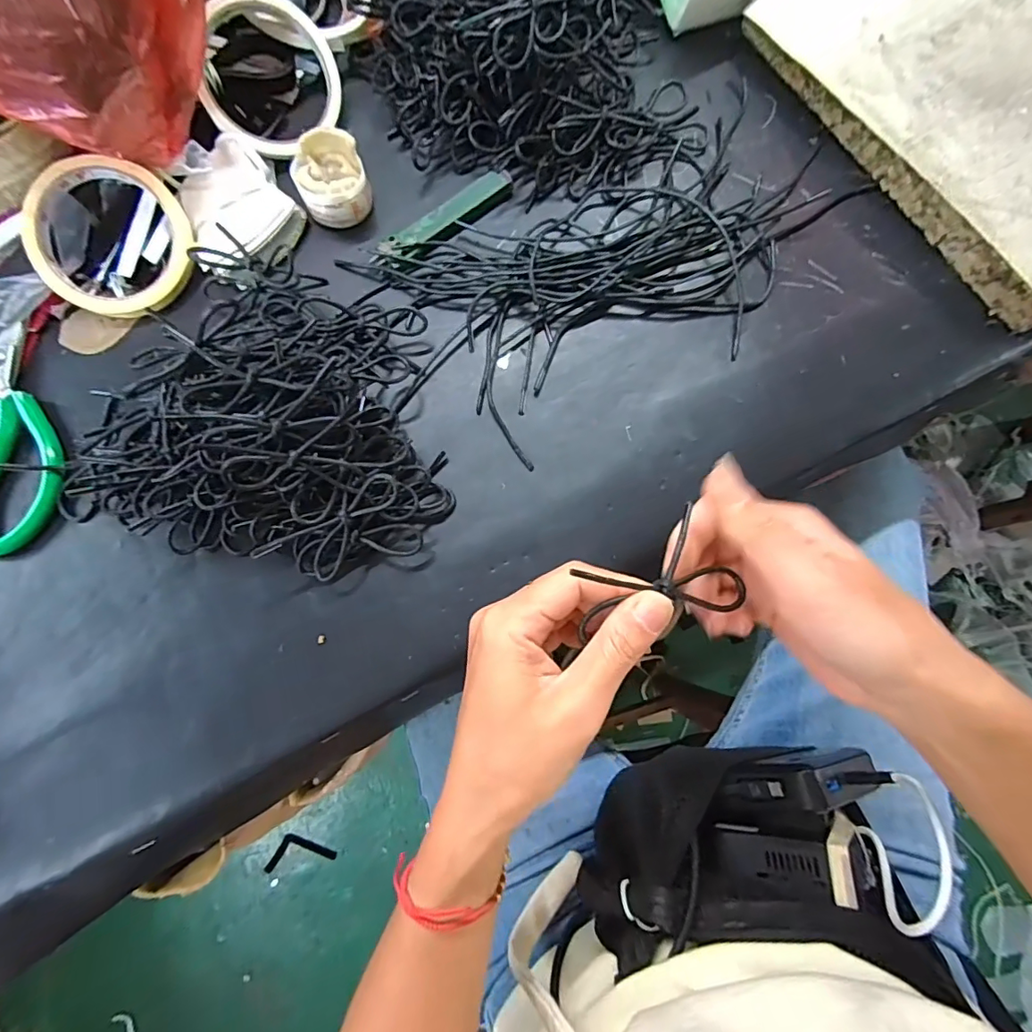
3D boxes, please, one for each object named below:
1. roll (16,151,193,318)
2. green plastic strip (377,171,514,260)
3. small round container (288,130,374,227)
[{"bbox_3d":[-0.254,-0.174,0.321,0.093,0.012,0.093,-2,99,-11],"label":"roll"},{"bbox_3d":[-0.046,-0.200,0.343,0.097,0.011,0.022,-40,80,-8],"label":"green plastic strip"},{"bbox_3d":[-0.120,-0.219,0.333,0.044,0.041,0.045,0,78,1],"label":"small round container"}]

